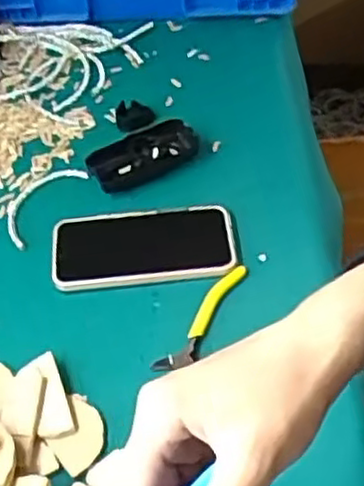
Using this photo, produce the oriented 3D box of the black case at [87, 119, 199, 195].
[{"bbox_3d":[-0.040,-0.090,0.726,0.111,0.022,0.046,-28,53,-18],"label":"black case"}]

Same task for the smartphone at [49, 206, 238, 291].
[{"bbox_3d":[-0.035,0.001,0.656,0.162,0.018,0.084,-6,50,0],"label":"smartphone"}]

